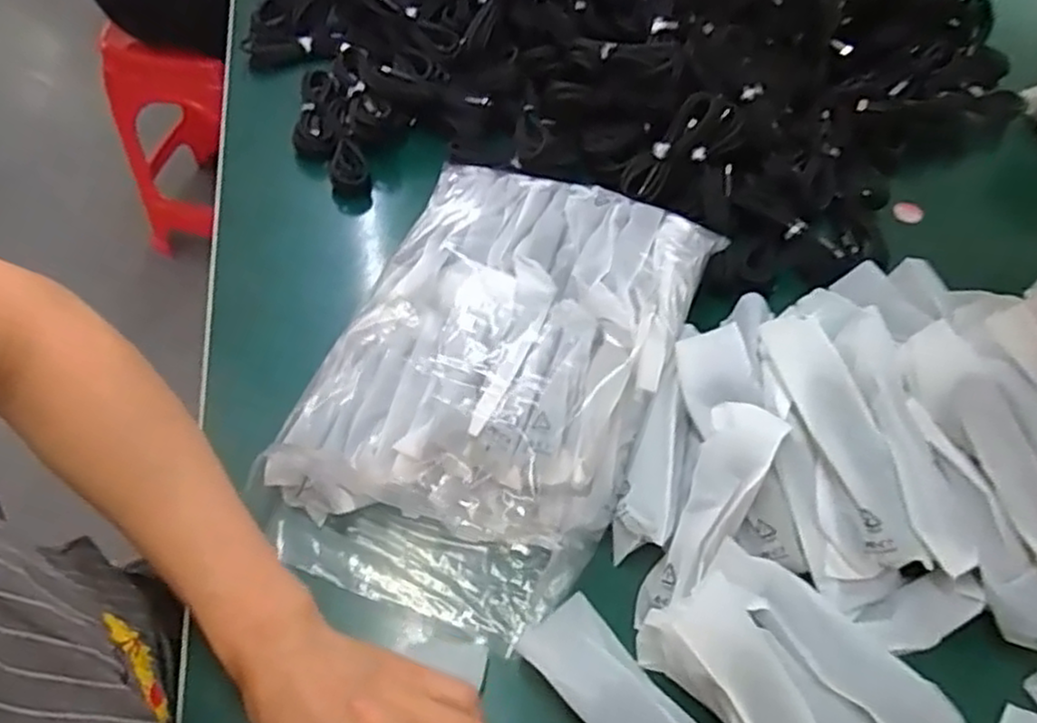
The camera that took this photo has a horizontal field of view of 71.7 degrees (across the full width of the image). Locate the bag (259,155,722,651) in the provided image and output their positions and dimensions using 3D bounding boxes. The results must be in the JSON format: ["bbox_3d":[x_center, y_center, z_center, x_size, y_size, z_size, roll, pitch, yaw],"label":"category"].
[{"bbox_3d":[-0.012,0.003,0.465,0.194,0.073,0.309,20,56,12],"label":"bag"}]

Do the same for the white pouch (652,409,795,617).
[{"bbox_3d":[0.110,0.073,0.397,0.037,0.026,0.128,27,57,16],"label":"white pouch"}]

